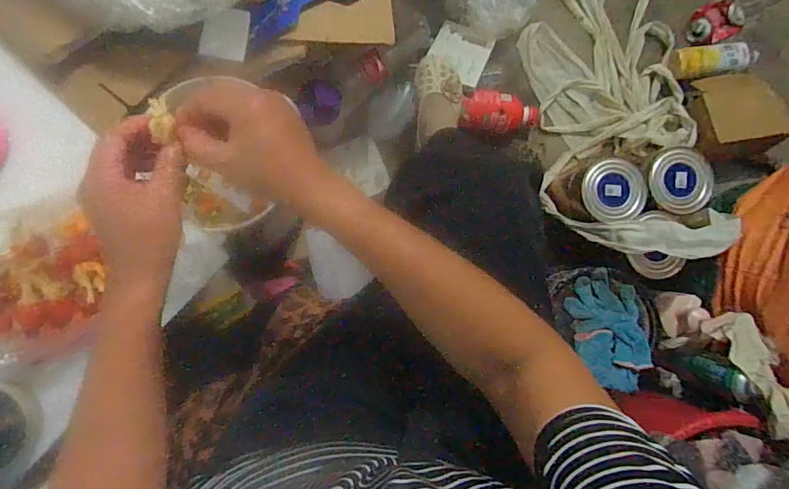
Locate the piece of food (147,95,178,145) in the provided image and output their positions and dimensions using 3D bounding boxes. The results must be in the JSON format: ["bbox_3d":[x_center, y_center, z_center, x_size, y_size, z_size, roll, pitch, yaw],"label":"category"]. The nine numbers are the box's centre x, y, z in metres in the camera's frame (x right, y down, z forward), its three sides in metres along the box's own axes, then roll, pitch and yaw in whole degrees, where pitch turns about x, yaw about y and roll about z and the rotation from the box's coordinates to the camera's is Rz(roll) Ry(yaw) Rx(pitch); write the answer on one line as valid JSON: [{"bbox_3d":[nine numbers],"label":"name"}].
[{"bbox_3d":[-0.173,-0.094,0.346,0.015,0.011,0.036,-14,84,-4],"label":"piece of food"}]

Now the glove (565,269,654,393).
[{"bbox_3d":[0.388,0.151,0.850,0.122,0.042,0.221,-8,89,-4],"label":"glove"}]

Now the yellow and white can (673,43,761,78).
[{"bbox_3d":[0.695,-0.404,1.027,0.167,0.047,0.073,-7,89,8],"label":"yellow and white can"}]

